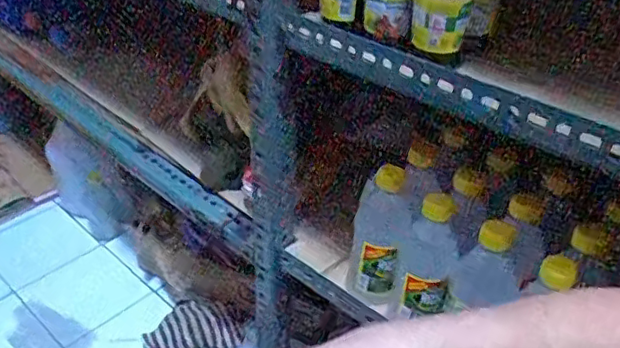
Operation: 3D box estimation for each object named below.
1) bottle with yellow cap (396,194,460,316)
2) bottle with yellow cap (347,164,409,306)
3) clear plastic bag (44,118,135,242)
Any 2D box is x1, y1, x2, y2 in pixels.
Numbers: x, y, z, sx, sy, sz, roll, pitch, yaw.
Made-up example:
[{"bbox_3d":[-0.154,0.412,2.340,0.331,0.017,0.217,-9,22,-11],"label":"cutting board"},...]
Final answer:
[{"bbox_3d":[0.122,0.093,0.625,0.060,0.158,0.053,9,36,11],"label":"bottle with yellow cap"},{"bbox_3d":[0.076,0.069,0.667,0.063,0.168,0.060,3,35,3],"label":"bottle with yellow cap"},{"bbox_3d":[-0.512,0.021,1.323,0.239,0.260,0.038,19,39,23],"label":"clear plastic bag"}]

